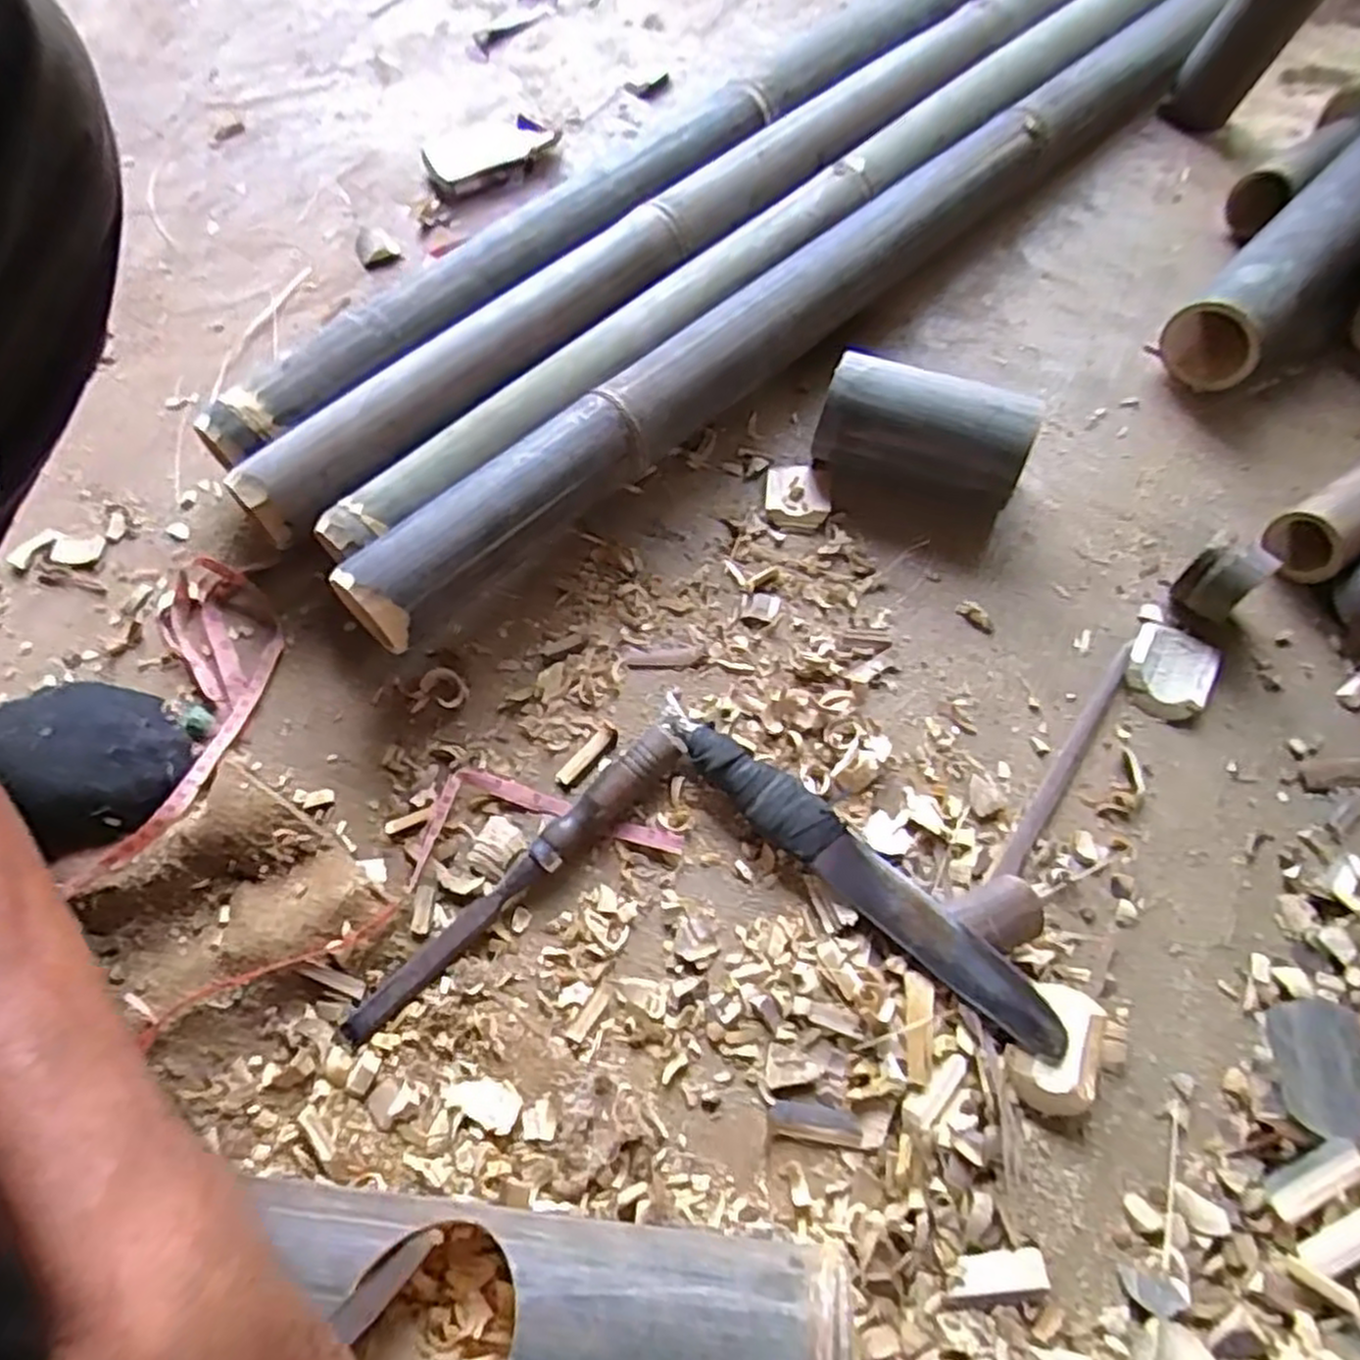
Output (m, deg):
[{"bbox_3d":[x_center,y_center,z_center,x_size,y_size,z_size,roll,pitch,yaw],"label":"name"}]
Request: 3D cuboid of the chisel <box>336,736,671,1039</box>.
[{"bbox_3d":[-0.095,0.114,0.445,0.236,0.020,0.021,-42,71,-18],"label":"chisel"}]

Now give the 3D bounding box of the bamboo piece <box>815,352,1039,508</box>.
[{"bbox_3d":[0.170,-0.173,0.548,0.143,0.073,0.070,19,66,9],"label":"bamboo piece"}]

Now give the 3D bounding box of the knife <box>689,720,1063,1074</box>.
[{"bbox_3d":[0.105,0.113,0.448,0.258,0.020,0.037,37,70,16],"label":"knife"}]

